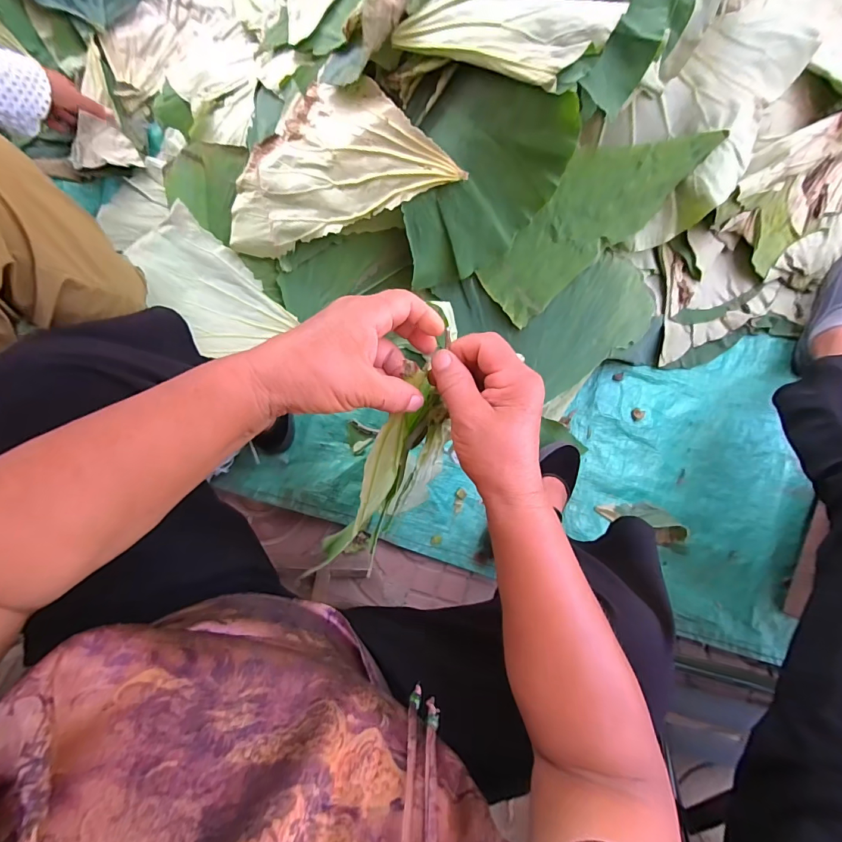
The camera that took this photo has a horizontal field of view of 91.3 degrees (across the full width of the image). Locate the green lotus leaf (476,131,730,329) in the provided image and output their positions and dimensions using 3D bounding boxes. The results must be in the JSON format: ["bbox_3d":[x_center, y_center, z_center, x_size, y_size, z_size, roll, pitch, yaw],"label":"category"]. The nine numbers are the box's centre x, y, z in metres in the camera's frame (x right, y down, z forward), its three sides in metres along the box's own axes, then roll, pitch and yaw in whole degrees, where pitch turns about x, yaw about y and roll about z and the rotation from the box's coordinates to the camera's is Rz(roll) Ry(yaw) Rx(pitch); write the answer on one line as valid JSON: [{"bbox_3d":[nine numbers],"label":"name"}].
[{"bbox_3d":[0.268,-0.326,0.660,0.385,0.044,0.138,-39,86,11],"label":"green lotus leaf"}]

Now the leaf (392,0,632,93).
[{"bbox_3d":[0.123,-0.527,0.515,0.244,0.079,0.195,32,83,2],"label":"leaf"}]

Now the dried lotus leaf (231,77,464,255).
[{"bbox_3d":[-0.149,-0.419,0.649,0.380,0.041,0.219,-11,91,21],"label":"dried lotus leaf"}]

